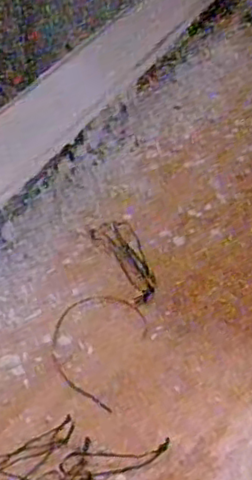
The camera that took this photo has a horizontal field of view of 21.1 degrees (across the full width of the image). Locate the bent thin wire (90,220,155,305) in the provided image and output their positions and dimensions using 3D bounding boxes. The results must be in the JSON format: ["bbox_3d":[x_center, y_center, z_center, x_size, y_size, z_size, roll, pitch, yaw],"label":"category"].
[{"bbox_3d":[0.001,0.024,0.874,0.055,0.004,0.145,-11,43,-17],"label":"bent thin wire"}]

